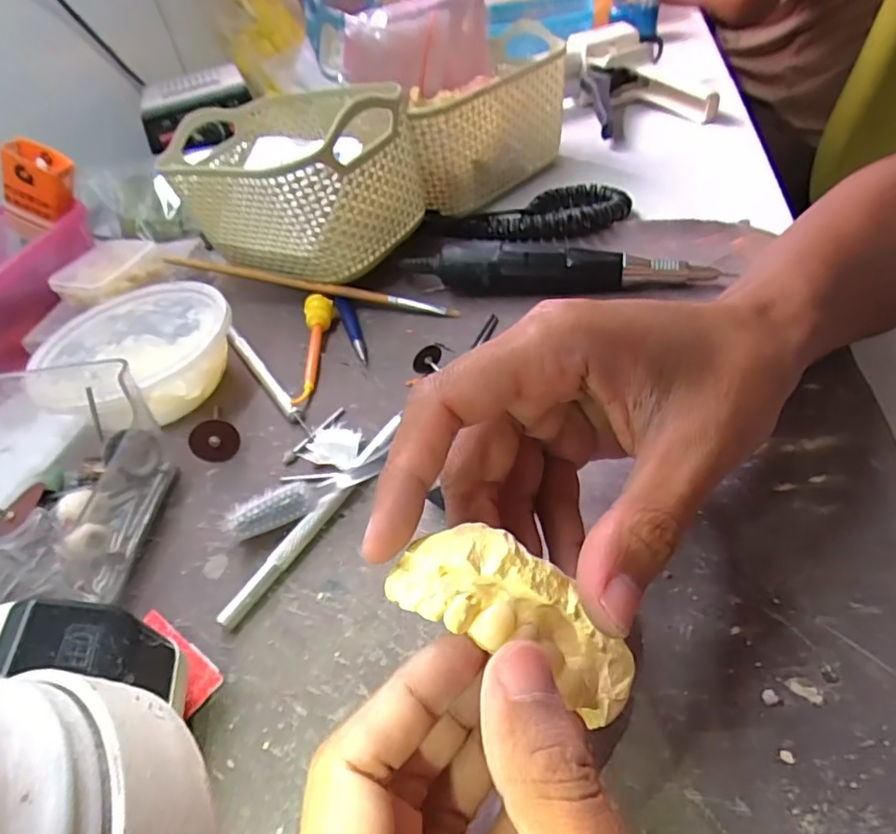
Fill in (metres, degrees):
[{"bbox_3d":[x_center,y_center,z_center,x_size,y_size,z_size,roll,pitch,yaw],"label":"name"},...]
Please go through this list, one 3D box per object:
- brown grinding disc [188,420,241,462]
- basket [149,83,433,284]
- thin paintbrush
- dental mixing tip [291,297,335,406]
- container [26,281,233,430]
[{"bbox_3d":[-0.114,0.012,0.284,0.023,0.022,0.004,4,22,-20],"label":"brown grinding disc"},{"bbox_3d":[-0.106,-0.165,0.404,0.174,0.089,0.127,20,52,30],"label":"basket"},{"bbox_3d":[-0.094,-0.085,0.374,0.207,0.012,0.006,8,47,20],"label":"thin paintbrush"},{"bbox_3d":[-0.076,-0.040,0.334,0.017,0.018,0.083,-10,43,3],"label":"dental mixing tip"},{"bbox_3d":[-0.166,-0.032,0.315,0.106,0.045,0.101,-7,43,6],"label":"container"}]

